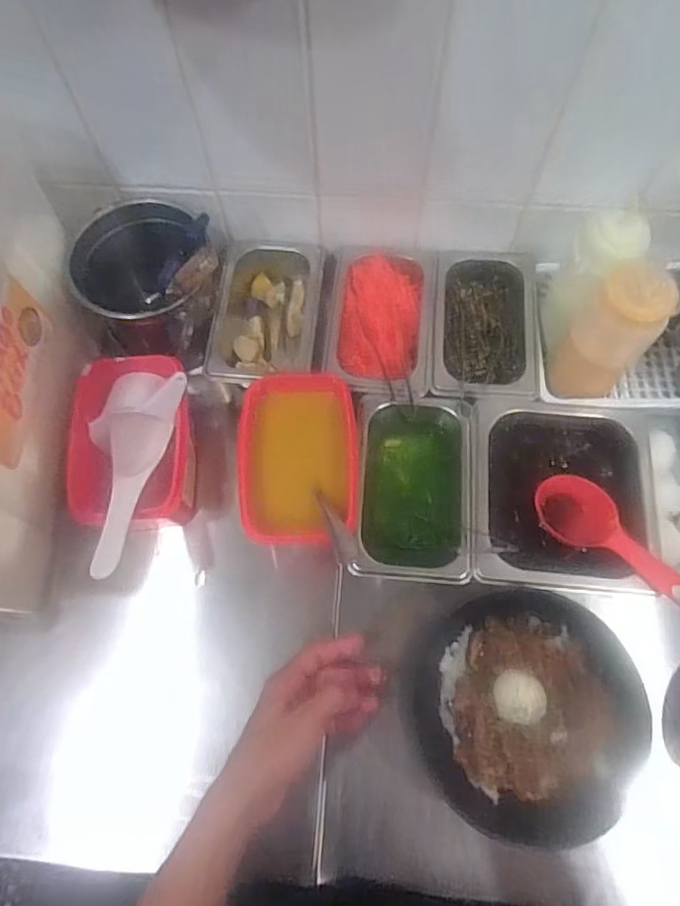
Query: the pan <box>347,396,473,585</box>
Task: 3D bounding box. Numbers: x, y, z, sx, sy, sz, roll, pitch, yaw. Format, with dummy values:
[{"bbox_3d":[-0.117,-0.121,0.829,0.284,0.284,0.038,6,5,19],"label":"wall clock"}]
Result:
[{"bbox_3d":[0.068,0.034,0.536,0.105,0.052,0.174,3,68,2],"label":"pan"}]

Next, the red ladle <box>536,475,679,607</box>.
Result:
[{"bbox_3d":[0.241,0.074,0.501,0.147,0.031,0.059,34,73,13],"label":"red ladle"}]

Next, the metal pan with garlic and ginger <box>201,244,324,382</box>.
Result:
[{"bbox_3d":[-0.075,-0.145,0.608,0.107,0.060,0.175,4,68,2],"label":"metal pan with garlic and ginger"}]

